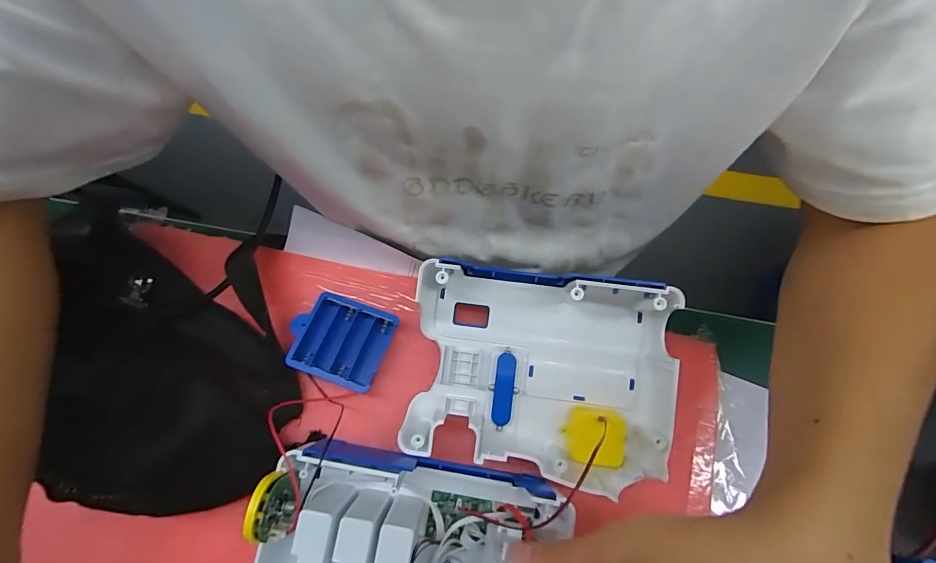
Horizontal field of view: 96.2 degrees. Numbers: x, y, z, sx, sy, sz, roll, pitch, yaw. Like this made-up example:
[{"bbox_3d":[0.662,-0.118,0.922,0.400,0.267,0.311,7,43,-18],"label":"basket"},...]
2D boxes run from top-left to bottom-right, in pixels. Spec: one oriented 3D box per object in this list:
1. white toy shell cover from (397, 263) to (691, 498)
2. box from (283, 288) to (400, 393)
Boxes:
[{"bbox_3d":[0.050,0.061,0.305,0.194,0.069,0.142,12,70,3],"label":"white toy shell cover"},{"bbox_3d":[-0.100,0.046,0.333,0.073,0.019,0.065,18,70,5],"label":"box"}]

